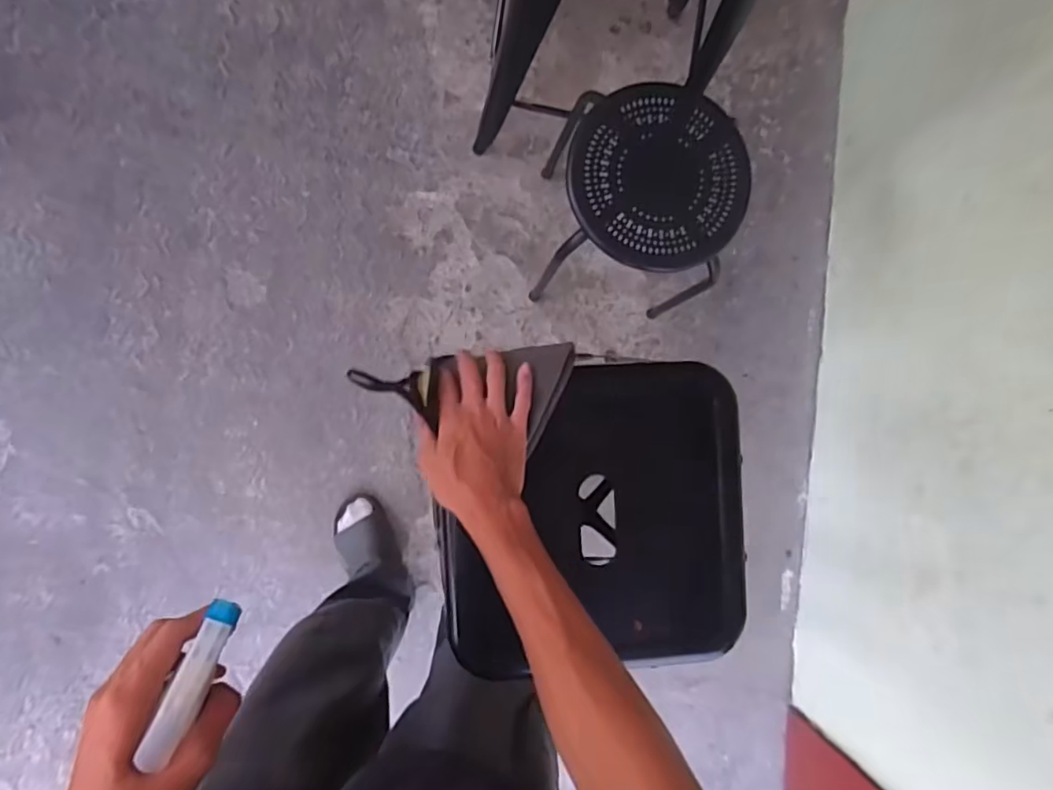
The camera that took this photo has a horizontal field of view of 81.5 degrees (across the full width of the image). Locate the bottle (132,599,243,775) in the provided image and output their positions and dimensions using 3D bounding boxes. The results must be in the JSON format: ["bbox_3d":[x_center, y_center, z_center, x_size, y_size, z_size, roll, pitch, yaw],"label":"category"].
[{"bbox_3d":[-0.202,0.172,0.372,0.017,0.018,0.091,20,62,-6],"label":"bottle"}]

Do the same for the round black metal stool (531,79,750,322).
[{"bbox_3d":[0.170,-0.323,1.138,0.276,0.437,0.335,13,89,-6],"label":"round black metal stool"}]

